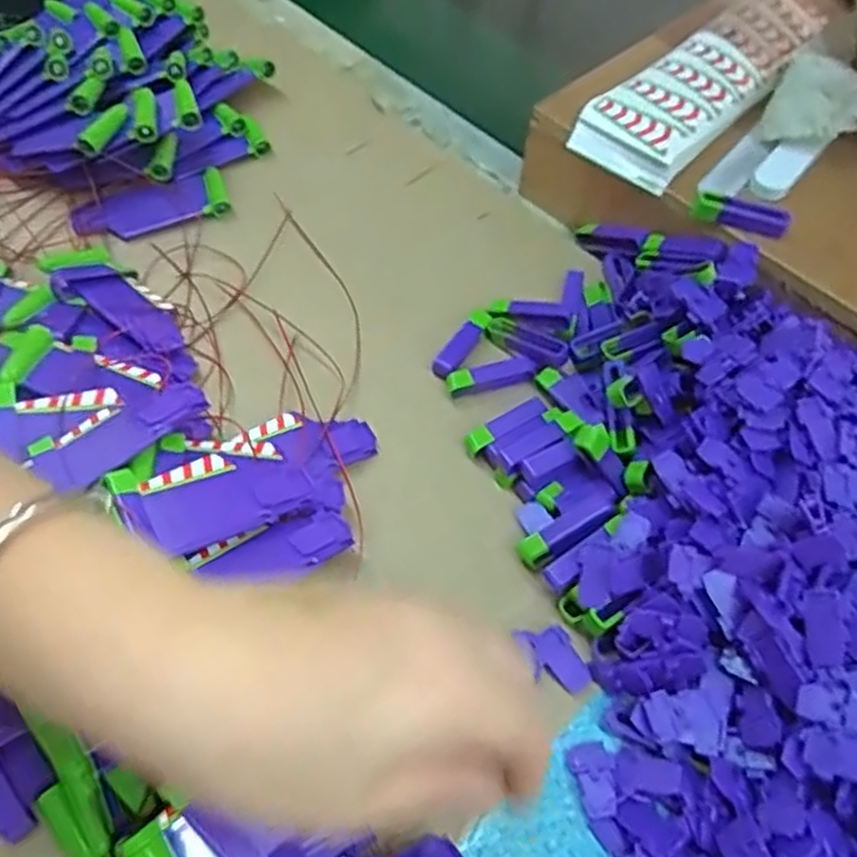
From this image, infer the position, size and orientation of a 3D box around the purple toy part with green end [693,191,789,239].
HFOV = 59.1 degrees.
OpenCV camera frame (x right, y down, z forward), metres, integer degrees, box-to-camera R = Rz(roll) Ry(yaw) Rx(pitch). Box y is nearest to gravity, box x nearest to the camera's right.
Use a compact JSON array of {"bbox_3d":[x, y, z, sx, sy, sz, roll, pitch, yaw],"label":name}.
[{"bbox_3d":[0.156,-0.108,0.379,0.046,0.009,0.013,16,60,8],"label":"purple toy part with green end"}]

